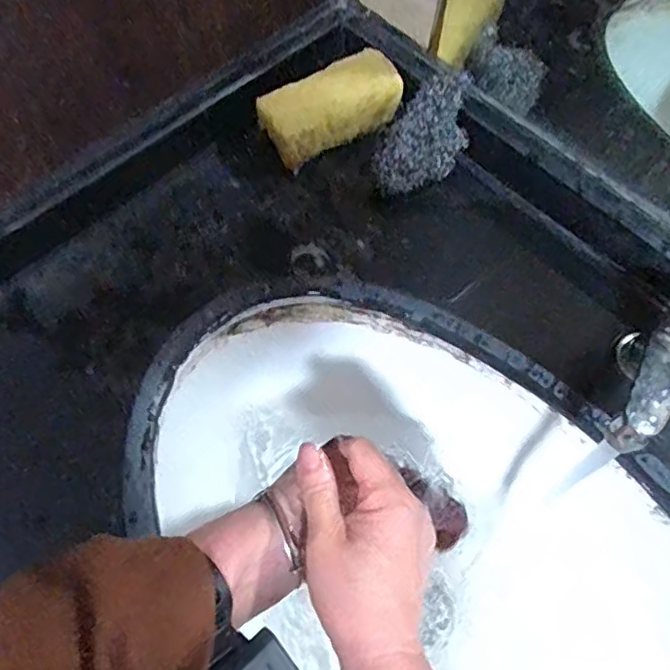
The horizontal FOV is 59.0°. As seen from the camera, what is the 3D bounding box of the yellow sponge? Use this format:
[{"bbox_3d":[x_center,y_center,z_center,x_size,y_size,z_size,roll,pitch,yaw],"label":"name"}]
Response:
[{"bbox_3d":[-0.002,-0.196,0.507,0.124,0.041,0.051,-27,68,-13],"label":"yellow sponge"}]

